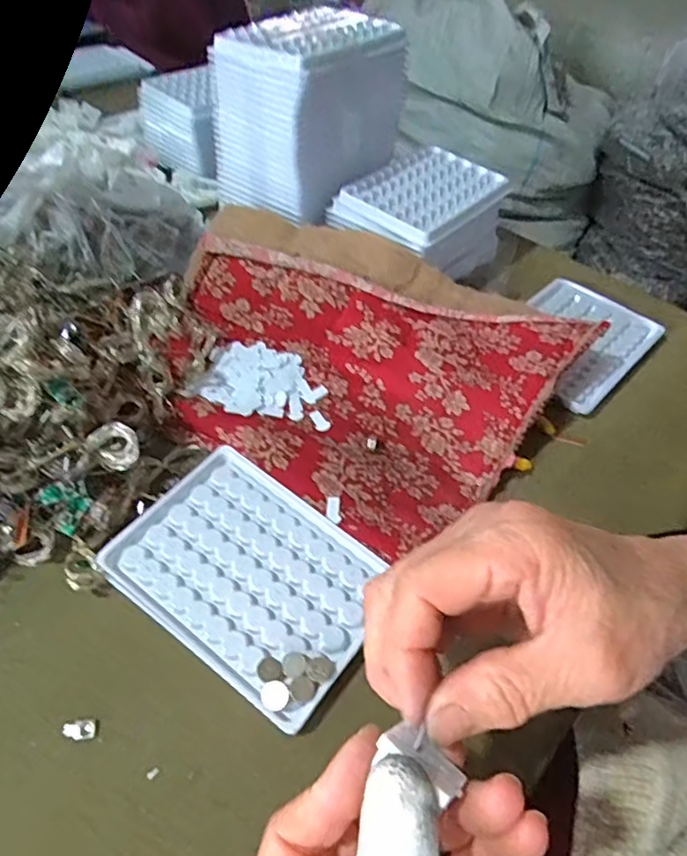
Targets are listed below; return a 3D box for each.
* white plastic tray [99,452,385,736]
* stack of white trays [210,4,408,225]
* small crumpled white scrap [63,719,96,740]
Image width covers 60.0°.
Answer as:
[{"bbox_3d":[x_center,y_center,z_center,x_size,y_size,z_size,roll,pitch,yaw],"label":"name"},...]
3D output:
[{"bbox_3d":[-0.047,0.075,0.308,0.129,0.018,0.094,29,51,22],"label":"white plastic tray"},{"bbox_3d":[-0.029,-0.254,0.474,0.107,0.111,0.128,25,49,19],"label":"stack of white trays"},{"bbox_3d":[-0.118,0.134,0.264,0.014,0.004,0.008,-3,46,-8],"label":"small crumpled white scrap"}]

